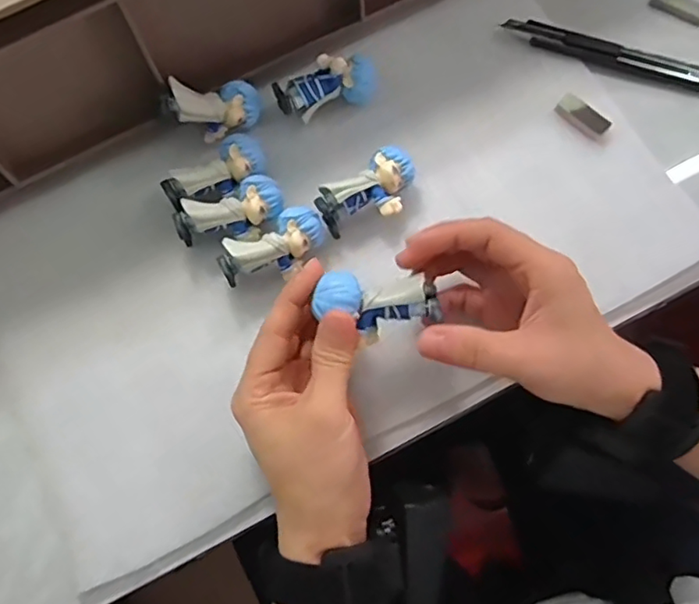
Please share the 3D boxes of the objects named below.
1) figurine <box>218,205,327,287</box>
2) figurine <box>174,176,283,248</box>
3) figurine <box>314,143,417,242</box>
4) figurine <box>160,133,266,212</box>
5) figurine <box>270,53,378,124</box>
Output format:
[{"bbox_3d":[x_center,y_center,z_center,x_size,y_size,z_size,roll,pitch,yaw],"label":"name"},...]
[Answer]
[{"bbox_3d":[-0.043,-0.029,0.340,0.061,0.032,0.028,-34,77,-8],"label":"figurine"},{"bbox_3d":[-0.068,-0.049,0.346,0.062,0.030,0.029,-25,76,-6],"label":"figurine"},{"bbox_3d":[0.012,-0.062,0.351,0.060,0.029,0.033,-35,77,-8],"label":"figurine"},{"bbox_3d":[-0.078,-0.074,0.350,0.060,0.025,0.024,-36,77,-9],"label":"figurine"},{"bbox_3d":[-0.014,-0.133,0.365,0.063,0.028,0.023,-13,75,-3],"label":"figurine"}]

